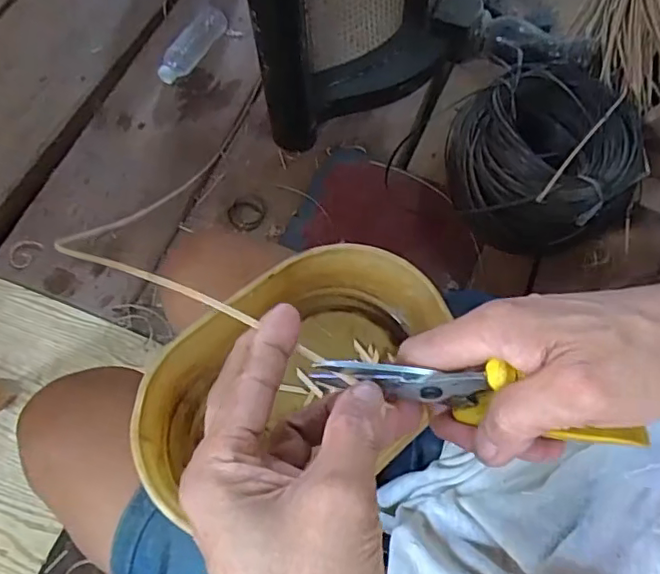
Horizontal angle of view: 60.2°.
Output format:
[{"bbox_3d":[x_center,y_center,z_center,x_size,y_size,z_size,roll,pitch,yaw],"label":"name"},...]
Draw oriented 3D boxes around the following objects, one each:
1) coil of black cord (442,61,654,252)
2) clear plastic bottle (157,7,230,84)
[{"bbox_3d":[0.342,-0.204,0.912,0.271,0.145,0.281,0,65,-1],"label":"coil of black cord"},{"bbox_3d":[-0.259,-0.460,1.086,0.052,0.054,0.187,31,68,13],"label":"clear plastic bottle"}]

